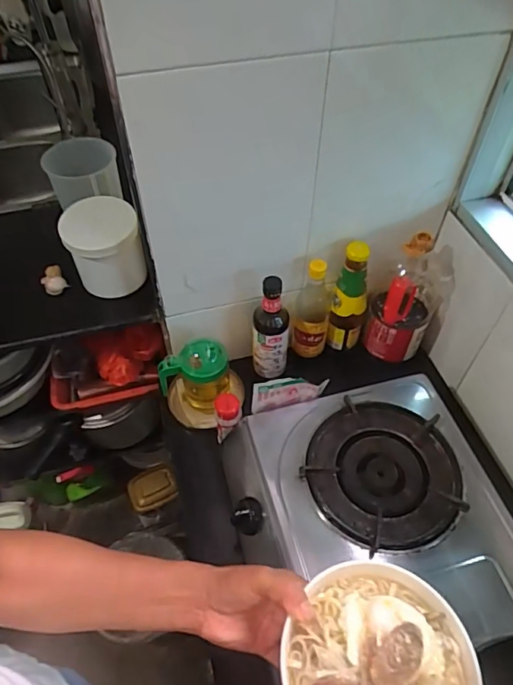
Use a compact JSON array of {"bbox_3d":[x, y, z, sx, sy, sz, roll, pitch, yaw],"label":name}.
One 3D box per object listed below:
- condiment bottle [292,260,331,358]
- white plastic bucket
[{"bbox_3d":[0.105,-0.072,0.915,0.064,0.222,0.079,4,52,3],"label":"condiment bottle"},{"bbox_3d":[-0.268,-0.165,0.877,0.120,0.139,0.123,0,52,0],"label":"white plastic bucket"}]

